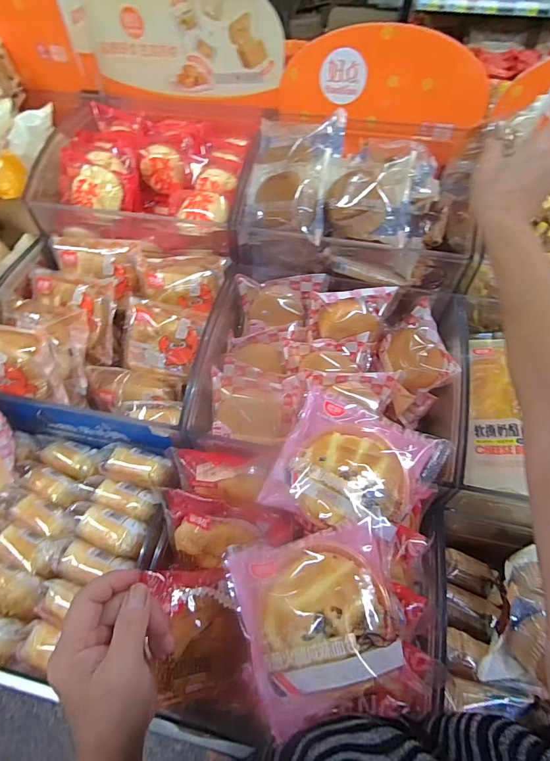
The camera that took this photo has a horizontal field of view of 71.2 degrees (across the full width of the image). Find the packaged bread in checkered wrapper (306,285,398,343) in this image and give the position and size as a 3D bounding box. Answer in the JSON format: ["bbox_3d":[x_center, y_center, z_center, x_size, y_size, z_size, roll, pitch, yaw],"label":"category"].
[{"bbox_3d":[0.099,-0.088,0.513,0.105,0.067,0.035,-4,16,-6],"label":"packaged bread in checkered wrapper"}]

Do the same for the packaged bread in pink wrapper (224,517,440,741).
[{"bbox_3d":[0.043,0.197,0.309,0.128,0.044,0.143,-15,55,-10],"label":"packaged bread in pink wrapper"}]

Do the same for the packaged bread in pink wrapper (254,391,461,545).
[{"bbox_3d":[0.080,0.094,0.386,0.151,0.055,0.126,22,57,16],"label":"packaged bread in pink wrapper"}]

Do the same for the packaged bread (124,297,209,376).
[{"bbox_3d":[-0.157,-0.061,0.535,0.115,0.035,0.089,10,98,7],"label":"packaged bread"}]

